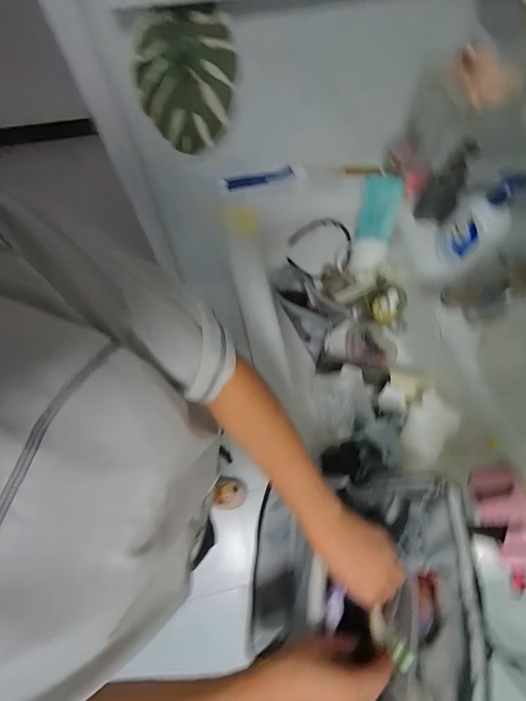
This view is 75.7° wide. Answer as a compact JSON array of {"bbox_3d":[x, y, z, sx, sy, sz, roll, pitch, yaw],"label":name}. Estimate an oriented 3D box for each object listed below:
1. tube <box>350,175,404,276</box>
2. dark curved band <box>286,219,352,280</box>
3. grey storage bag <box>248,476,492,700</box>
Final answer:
[{"bbox_3d":[0.228,-0.253,0.695,0.068,0.032,0.194,10,109,2],"label":"tube"},{"bbox_3d":[0.122,-0.218,0.728,0.140,0.113,0.022,-24,28,10],"label":"dark curved band"},{"bbox_3d":[0.097,0.260,0.392,0.203,0.202,0.223,6,70,0],"label":"grey storage bag"}]

